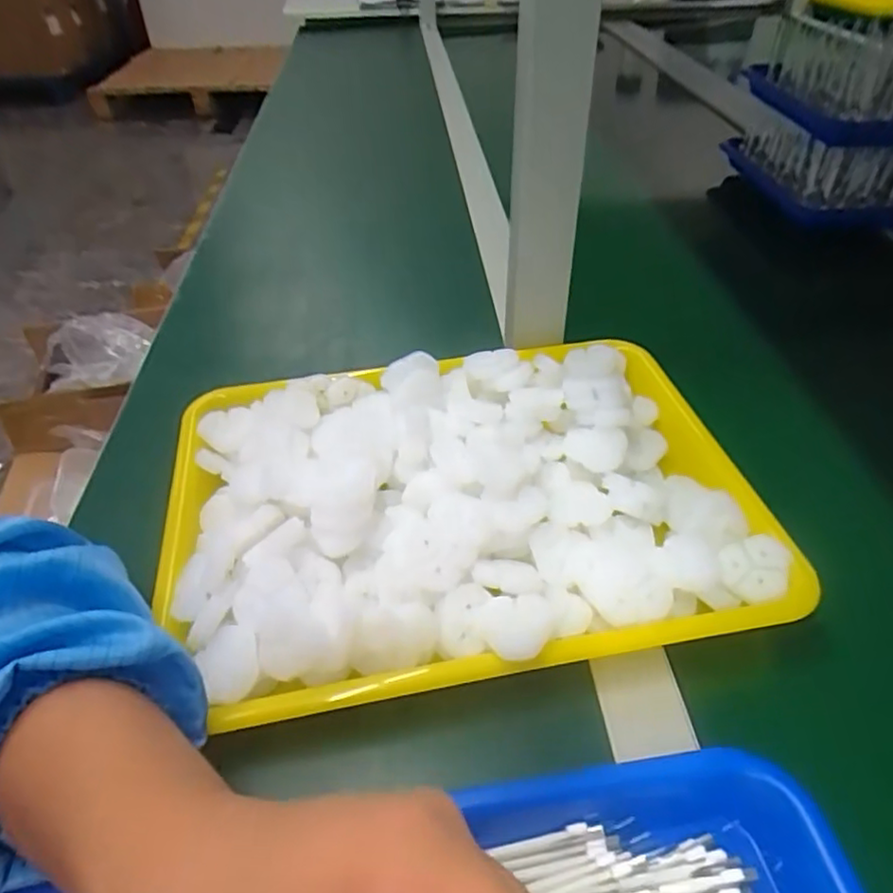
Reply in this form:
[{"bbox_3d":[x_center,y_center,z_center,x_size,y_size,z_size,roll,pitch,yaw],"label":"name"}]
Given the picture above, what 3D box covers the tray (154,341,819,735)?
[{"bbox_3d":[0.009,0.018,0.378,0.325,0.037,0.234,-7,42,-8],"label":"tray"}]

